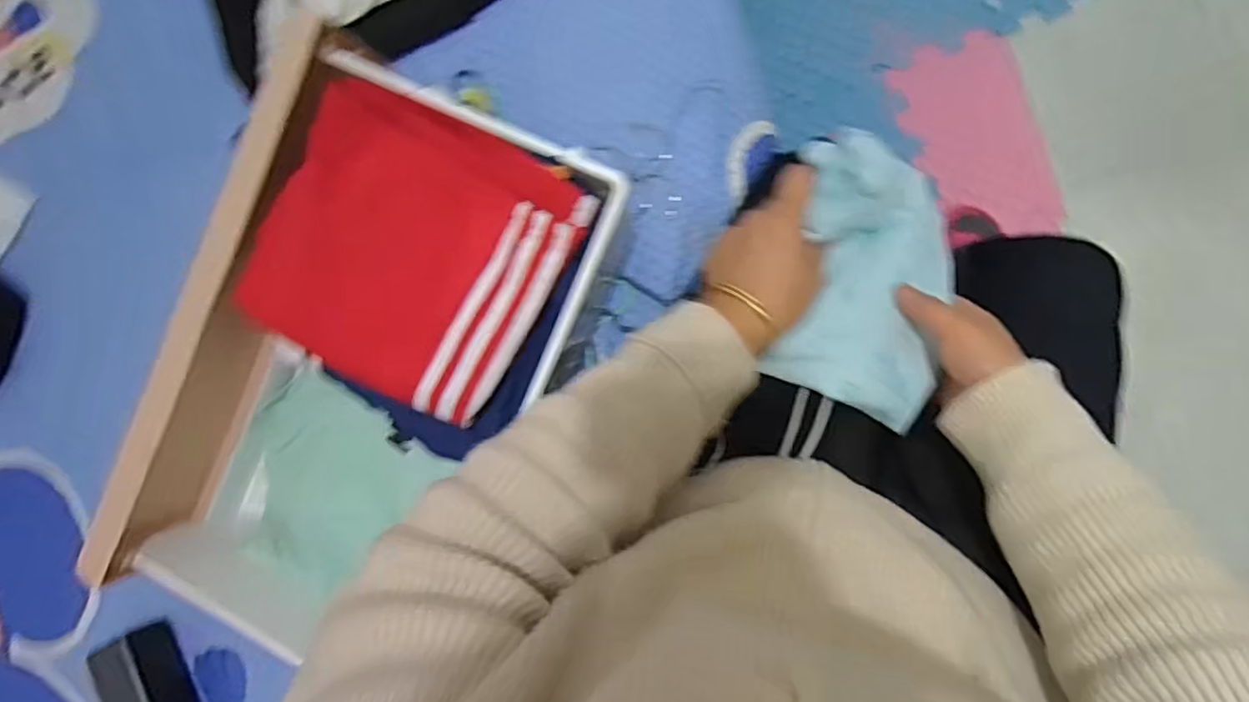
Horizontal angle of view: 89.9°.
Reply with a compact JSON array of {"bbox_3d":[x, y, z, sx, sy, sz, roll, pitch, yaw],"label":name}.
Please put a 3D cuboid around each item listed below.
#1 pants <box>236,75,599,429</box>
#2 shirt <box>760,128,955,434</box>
[{"bbox_3d":[-0.154,-0.068,0.462,0.210,0.039,0.199,28,93,8],"label":"pants"},{"bbox_3d":[0.185,-0.047,0.429,0.157,0.065,0.187,11,82,-18],"label":"shirt"}]

